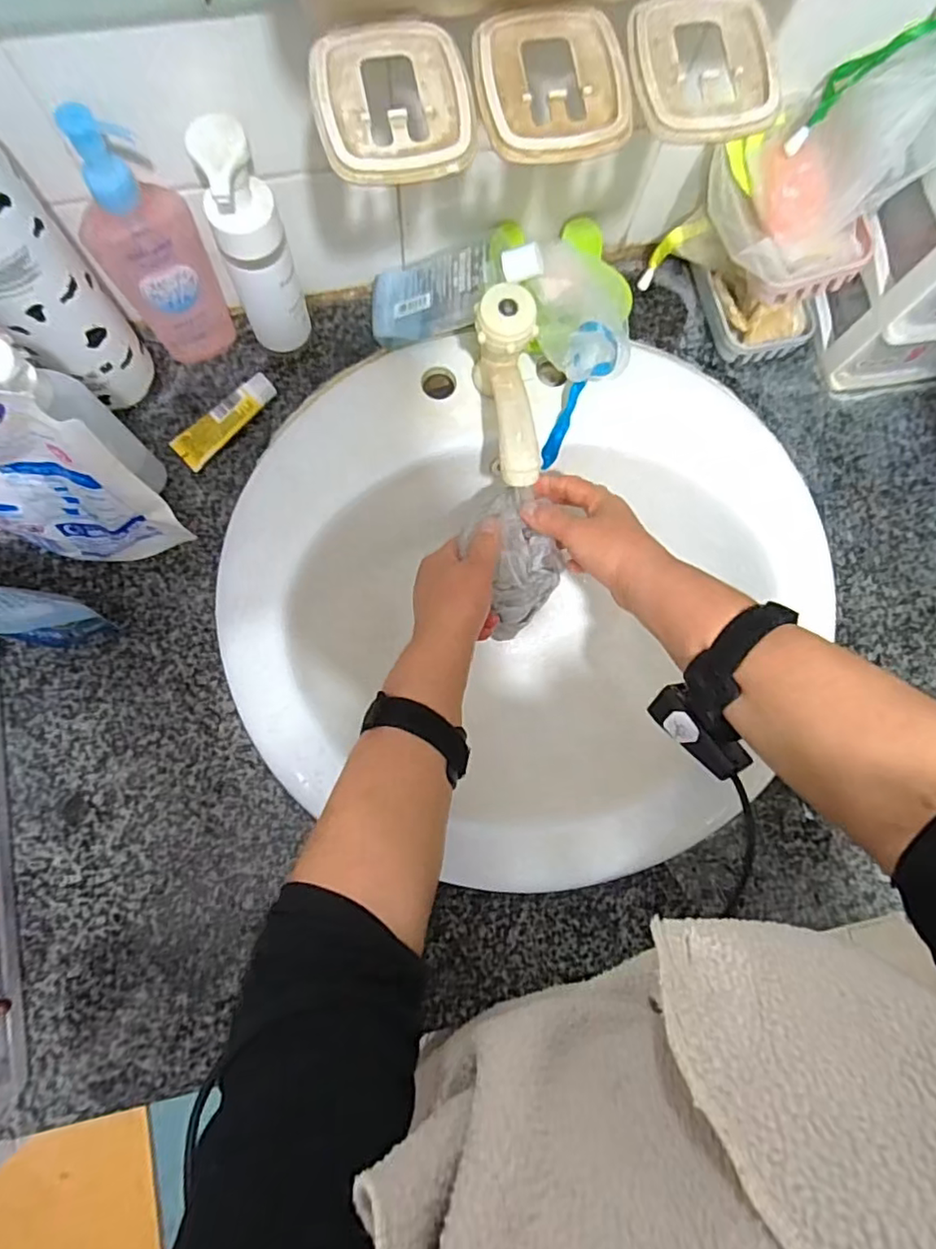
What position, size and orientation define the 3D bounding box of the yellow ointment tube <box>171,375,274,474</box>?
[{"bbox_3d":[-0.197,-0.167,0.490,0.028,0.021,0.093,45,81,4],"label":"yellow ointment tube"}]

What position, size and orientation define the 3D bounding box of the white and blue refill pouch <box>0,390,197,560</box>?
[{"bbox_3d":[-0.289,-0.086,0.373,0.163,0.215,0.040,6,81,-3],"label":"white and blue refill pouch"}]

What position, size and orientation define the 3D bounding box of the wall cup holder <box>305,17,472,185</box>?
[{"bbox_3d":[-0.034,-0.239,0.278,0.071,0.014,0.068,-14,82,-6],"label":"wall cup holder"}]

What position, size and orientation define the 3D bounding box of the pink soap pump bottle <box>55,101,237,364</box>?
[{"bbox_3d":[-0.215,-0.252,0.418,0.069,0.182,0.044,-29,84,-8],"label":"pink soap pump bottle"}]

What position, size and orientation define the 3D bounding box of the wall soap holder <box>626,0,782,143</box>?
[{"bbox_3d":[0.112,-0.268,0.290,0.069,0.014,0.066,-10,82,-5],"label":"wall soap holder"}]

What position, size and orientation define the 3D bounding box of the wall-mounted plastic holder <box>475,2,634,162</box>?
[{"bbox_3d":[0.040,-0.255,0.286,0.070,0.013,0.068,-10,82,-5],"label":"wall-mounted plastic holder"}]

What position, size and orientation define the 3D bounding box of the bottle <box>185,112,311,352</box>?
[{"bbox_3d":[-0.150,-0.262,0.430,0.047,0.175,0.054,-19,83,-7],"label":"bottle"}]

